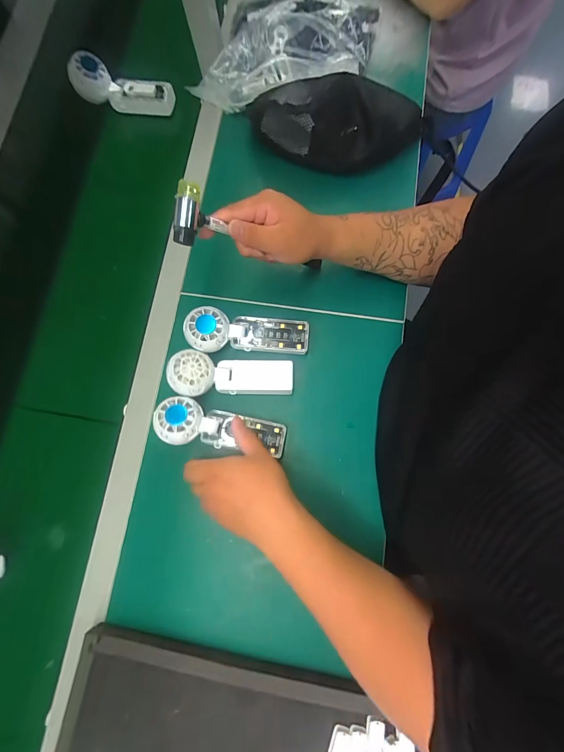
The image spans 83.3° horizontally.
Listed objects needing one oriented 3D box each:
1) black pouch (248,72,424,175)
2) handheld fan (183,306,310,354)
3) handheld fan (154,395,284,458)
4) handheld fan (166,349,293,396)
[{"bbox_3d":[0.085,-0.383,0.486,0.270,0.087,0.098,-2,75,4],"label":"black pouch"},{"bbox_3d":[-0.048,-0.060,0.454,0.168,0.054,0.052,0,75,5],"label":"handheld fan"},{"bbox_3d":[-0.081,0.067,0.422,0.167,0.026,0.057,10,77,-7],"label":"handheld fan"},{"bbox_3d":[-0.068,0.000,0.437,0.167,0.060,0.059,-1,77,2],"label":"handheld fan"}]

